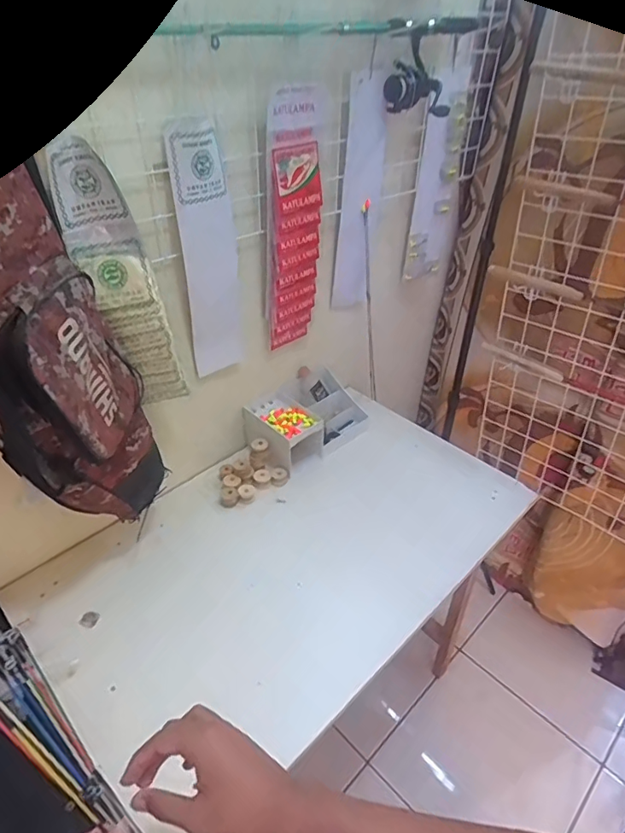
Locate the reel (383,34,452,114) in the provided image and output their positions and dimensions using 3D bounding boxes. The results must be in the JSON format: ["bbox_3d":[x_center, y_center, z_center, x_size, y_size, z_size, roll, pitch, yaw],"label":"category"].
[{"bbox_3d":[0.189,-0.589,0.892,0.117,0.106,0.082,12,39,14],"label":"reel"}]

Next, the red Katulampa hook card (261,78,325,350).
[{"bbox_3d":[-0.029,-0.325,0.900,0.126,0.432,0.025,-27,46,-35],"label":"red Katulampa hook card"}]

